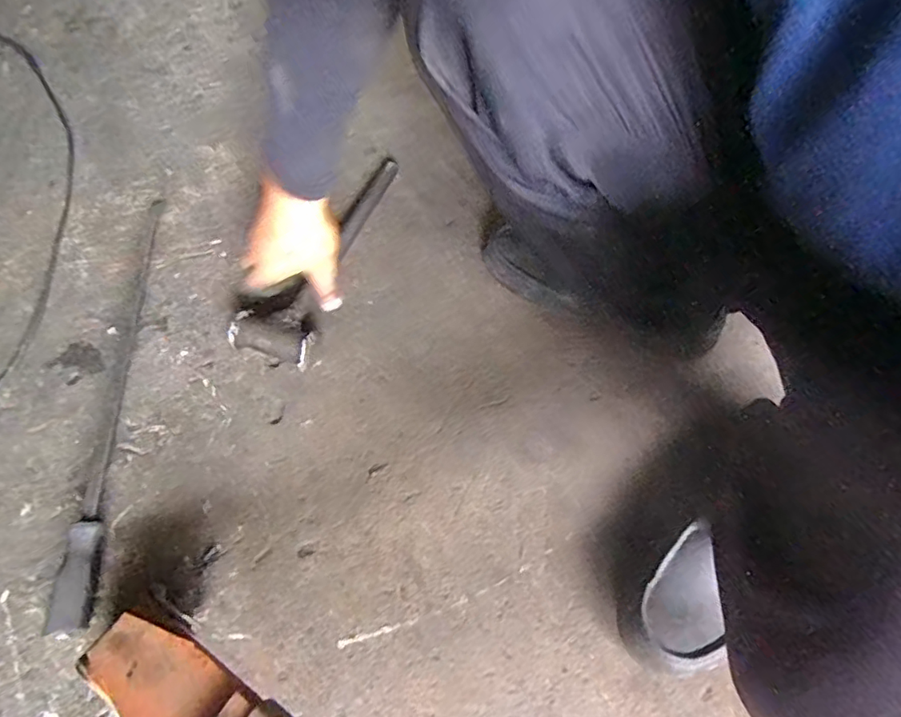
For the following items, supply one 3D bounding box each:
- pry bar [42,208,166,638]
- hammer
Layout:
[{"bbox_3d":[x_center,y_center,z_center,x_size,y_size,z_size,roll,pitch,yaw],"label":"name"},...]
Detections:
[{"bbox_3d":[-0.362,0.009,0.609,0.036,0.038,0.535,-3,59,-6],"label":"pry bar"},{"bbox_3d":[-0.149,-0.135,0.725,0.091,0.044,0.354,19,53,7],"label":"hammer"}]

